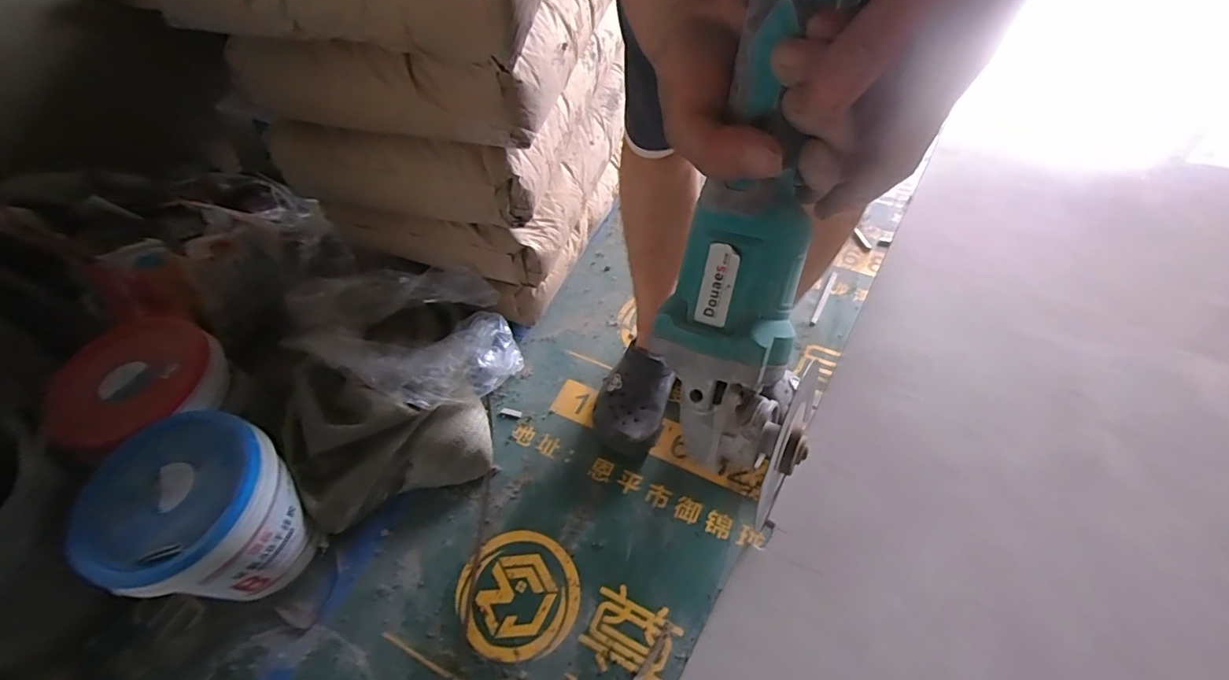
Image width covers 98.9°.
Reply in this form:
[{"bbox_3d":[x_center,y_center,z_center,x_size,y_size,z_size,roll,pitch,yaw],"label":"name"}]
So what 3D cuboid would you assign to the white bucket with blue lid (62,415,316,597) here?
[{"bbox_3d":[-0.537,0.244,0.714,0.207,0.214,0.202,-3,55,4],"label":"white bucket with blue lid"}]

